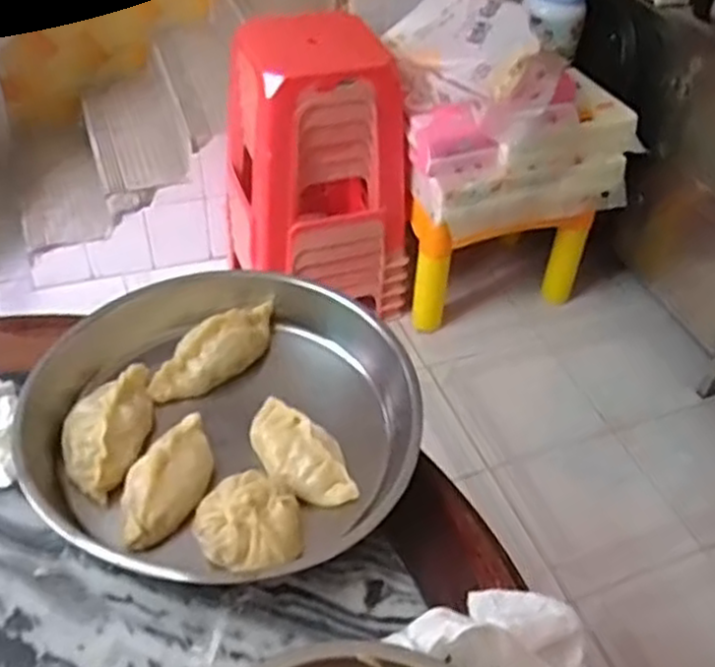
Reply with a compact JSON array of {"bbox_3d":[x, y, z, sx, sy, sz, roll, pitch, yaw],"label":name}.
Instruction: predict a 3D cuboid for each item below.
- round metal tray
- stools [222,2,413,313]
[{"bbox_3d":[-0.109,0.056,0.603,0.289,0.047,0.286,1,45,-1],"label":"round metal tray"},{"bbox_3d":[-0.083,-0.372,1.709,0.392,0.665,0.303,-9,46,-13],"label":"stools"}]

